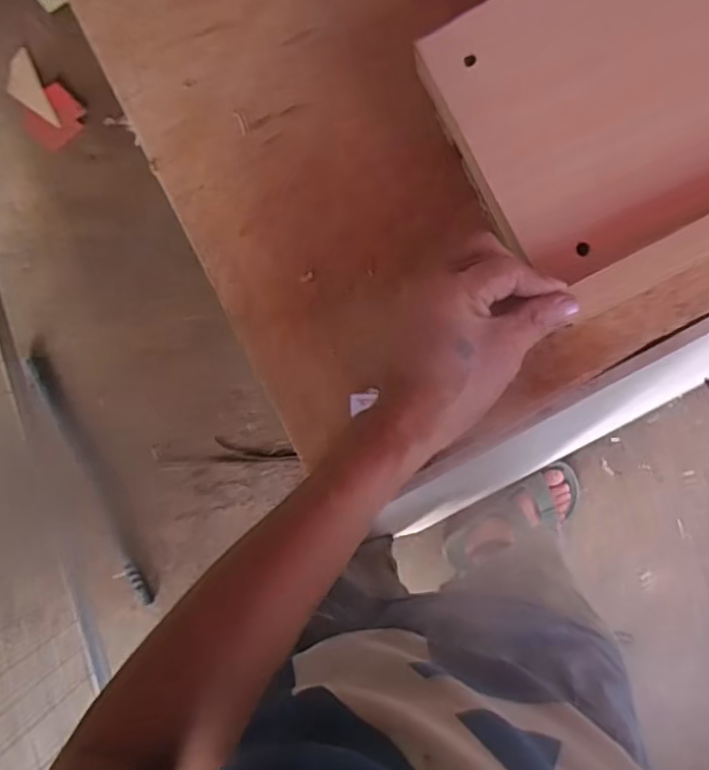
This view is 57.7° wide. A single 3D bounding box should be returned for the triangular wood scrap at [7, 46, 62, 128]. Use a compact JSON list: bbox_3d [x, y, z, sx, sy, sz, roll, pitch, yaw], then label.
[{"bbox_3d":[-0.637,-0.573,1.268,0.067,0.011,0.144,-24,107,7],"label":"triangular wood scrap"}]

